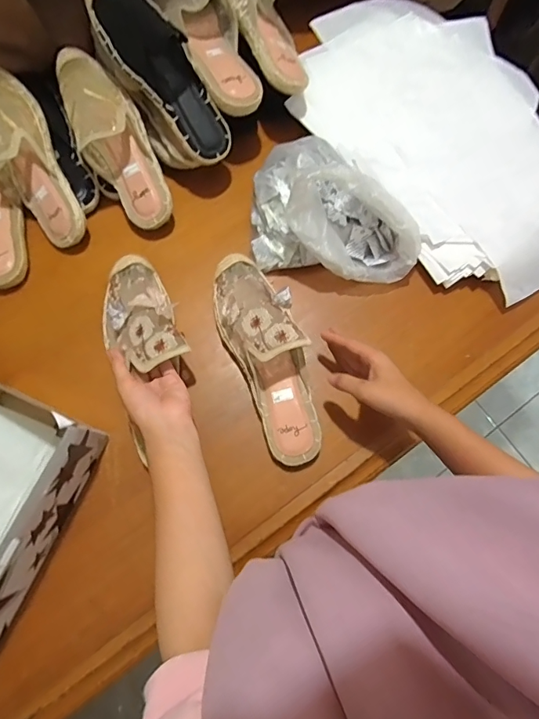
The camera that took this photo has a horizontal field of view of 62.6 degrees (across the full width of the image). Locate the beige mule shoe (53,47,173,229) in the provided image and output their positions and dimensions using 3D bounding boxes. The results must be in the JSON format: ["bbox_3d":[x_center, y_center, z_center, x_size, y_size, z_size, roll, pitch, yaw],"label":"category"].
[{"bbox_3d":[-0.203,-0.288,0.574,0.089,0.066,0.246,-30,97,-11],"label":"beige mule shoe"}]

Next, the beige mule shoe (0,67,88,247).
[{"bbox_3d":[-0.315,-0.263,0.570,0.083,0.058,0.243,-25,98,-9],"label":"beige mule shoe"}]

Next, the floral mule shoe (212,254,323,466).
[{"bbox_3d":[-0.002,-0.010,0.531,0.078,0.087,0.260,-22,75,-9],"label":"floral mule shoe"}]

